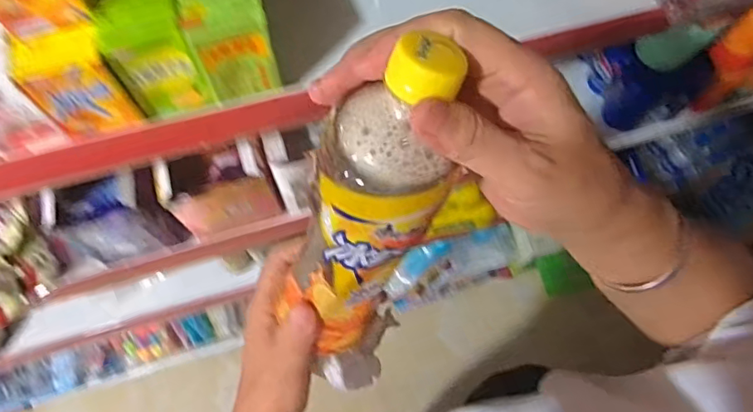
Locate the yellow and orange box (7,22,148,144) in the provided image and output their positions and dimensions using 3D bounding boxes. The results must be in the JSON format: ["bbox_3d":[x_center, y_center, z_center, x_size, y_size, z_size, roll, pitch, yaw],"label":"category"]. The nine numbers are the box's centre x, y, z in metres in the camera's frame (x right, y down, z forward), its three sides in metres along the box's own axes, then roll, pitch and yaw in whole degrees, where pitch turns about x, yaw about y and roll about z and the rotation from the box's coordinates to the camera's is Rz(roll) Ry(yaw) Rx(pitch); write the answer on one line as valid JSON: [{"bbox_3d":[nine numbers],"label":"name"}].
[{"bbox_3d":[-0.252,-0.104,0.461,0.066,0.088,0.048,-15,70,-6],"label":"yellow and orange box"}]

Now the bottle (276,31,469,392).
[{"bbox_3d":[-0.006,0.031,0.311,0.061,0.279,0.070,21,51,8],"label":"bottle"}]

